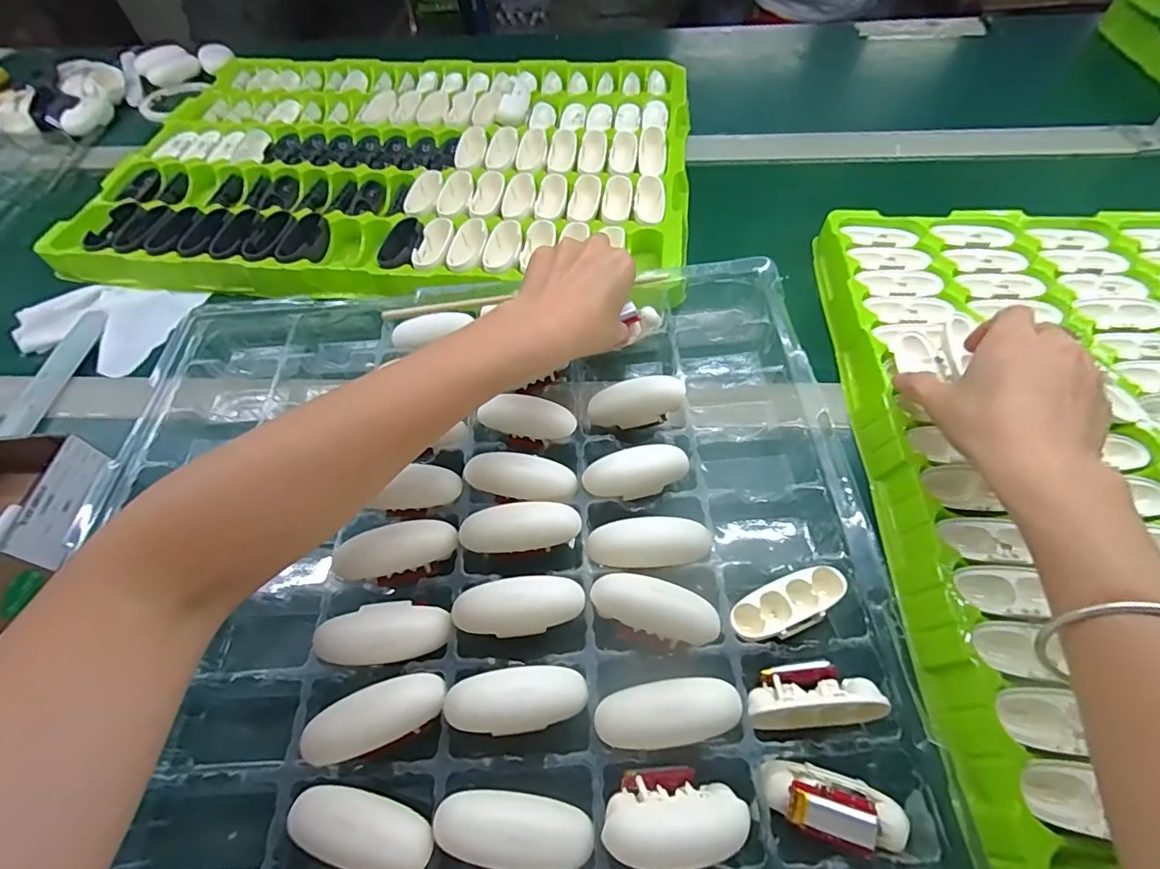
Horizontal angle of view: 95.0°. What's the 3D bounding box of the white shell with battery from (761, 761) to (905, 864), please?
[{"bbox_3d":[0.113,0.164,0.234,0.060,0.015,0.028,13,58,11],"label":"white shell with battery"}]

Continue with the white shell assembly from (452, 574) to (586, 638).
[{"bbox_3d":[-0.032,0.088,0.276,0.066,0.013,0.026,-8,57,-3],"label":"white shell assembly"}]

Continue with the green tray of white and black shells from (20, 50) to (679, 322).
[{"bbox_3d":[-0.185,-0.296,0.562,0.595,0.039,0.434,6,57,7],"label":"green tray of white and black shells"}]

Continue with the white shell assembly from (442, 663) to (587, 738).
[{"bbox_3d":[-0.029,0.127,0.256,0.067,0.011,0.028,4,52,-22],"label":"white shell assembly"}]

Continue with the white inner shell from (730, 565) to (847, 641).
[{"bbox_3d":[0.111,0.092,0.284,0.063,0.015,0.026,-22,58,-12],"label":"white inner shell"}]

